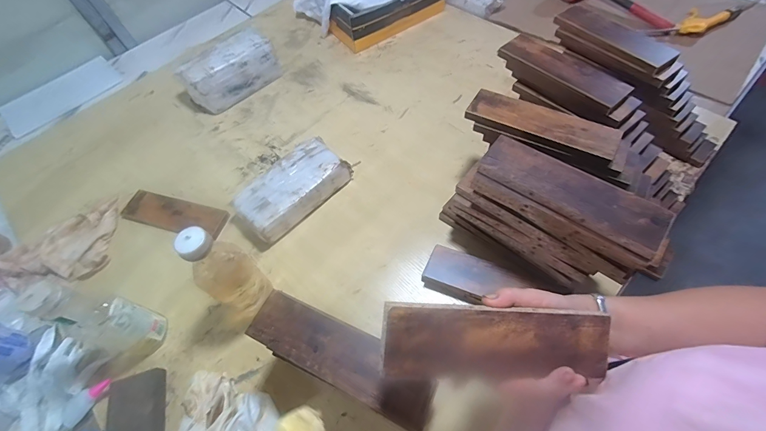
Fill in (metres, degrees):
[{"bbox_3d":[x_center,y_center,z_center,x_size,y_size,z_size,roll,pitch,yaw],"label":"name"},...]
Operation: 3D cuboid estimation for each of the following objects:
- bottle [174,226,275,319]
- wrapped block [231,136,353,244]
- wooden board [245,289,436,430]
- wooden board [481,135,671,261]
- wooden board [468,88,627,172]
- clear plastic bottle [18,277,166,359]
[{"bbox_3d":[-0.214,0.087,0.488,0.060,0.205,0.073,36,69,23],"label":"bottle"},{"bbox_3d":[-0.167,-0.048,0.652,0.108,0.064,0.210,39,71,24],"label":"wrapped block"},{"bbox_3d":[-0.049,0.154,0.387,0.218,0.017,0.066,21,64,17],"label":"wooden board"},{"bbox_3d":[0.224,-0.032,0.417,0.210,0.020,0.062,33,68,22],"label":"wooden board"},{"bbox_3d":[0.241,-0.139,0.518,0.222,0.015,0.070,24,65,18],"label":"wooden board"},{"bbox_3d":[-0.383,0.145,0.472,0.059,0.203,0.068,7,61,10],"label":"clear plastic bottle"}]

